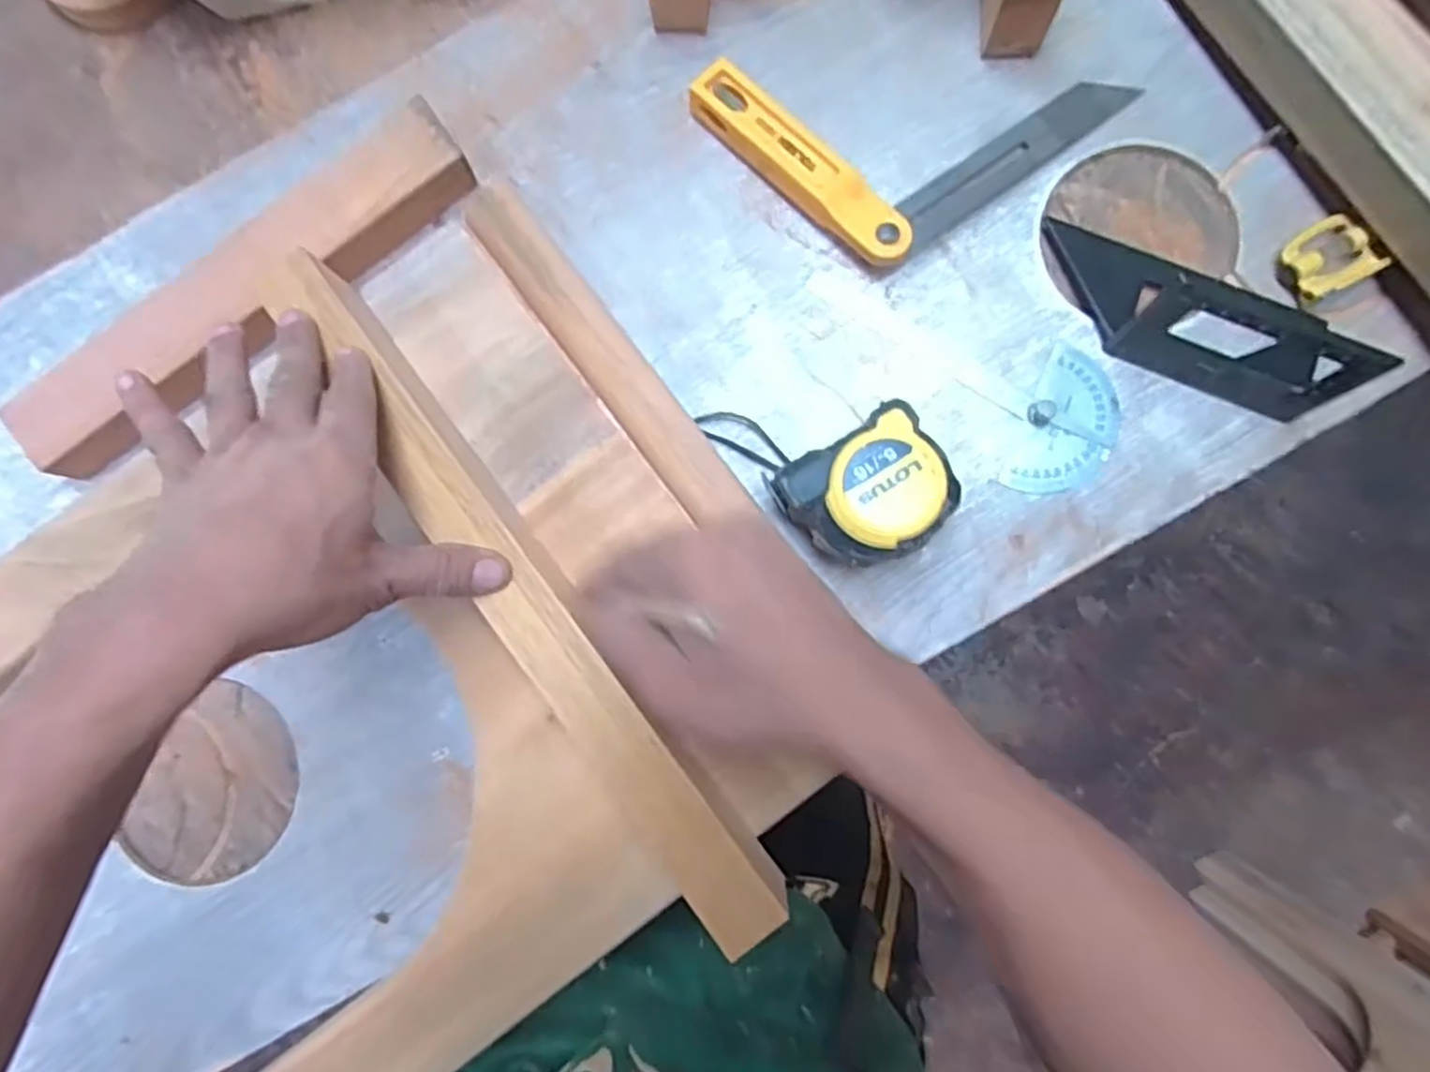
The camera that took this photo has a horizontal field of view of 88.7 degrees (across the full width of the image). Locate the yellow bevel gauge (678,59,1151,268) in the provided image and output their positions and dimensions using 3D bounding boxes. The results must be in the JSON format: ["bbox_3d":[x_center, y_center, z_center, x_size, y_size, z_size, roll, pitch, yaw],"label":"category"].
[{"bbox_3d":[0.113,-0.259,0.434,0.202,0.027,0.158,-37,83,-1],"label":"yellow bevel gauge"}]

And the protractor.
[{"bbox_3d":[0.203,-0.062,0.416,0.050,0.009,0.086,23,86,5],"label":"protractor"}]

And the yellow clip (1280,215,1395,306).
[{"bbox_3d":[0.344,-0.157,0.412,0.046,0.017,0.041,-24,83,1],"label":"yellow clip"}]

